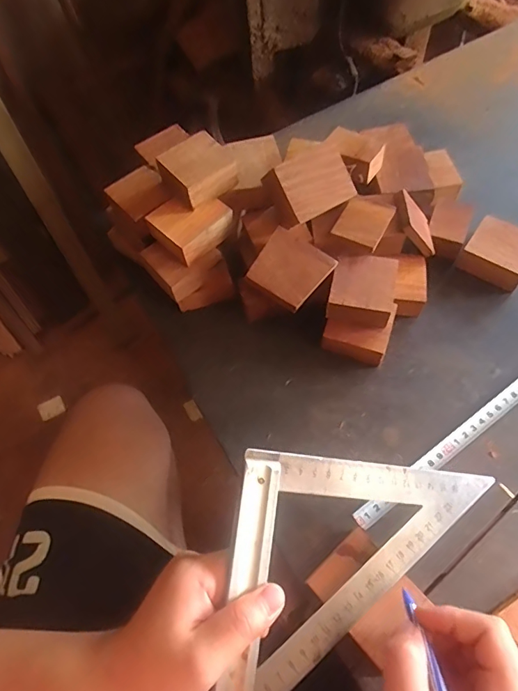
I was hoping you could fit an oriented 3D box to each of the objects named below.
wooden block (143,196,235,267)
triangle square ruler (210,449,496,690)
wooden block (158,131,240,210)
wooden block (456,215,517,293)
[{"bbox_3d":[-0.065,-0.113,0.422,0.066,0.028,0.055,-38,66,-14],"label":"wooden block"},{"bbox_3d":[0.065,0.170,0.305,0.175,0.009,0.178,11,80,-12],"label":"triangle square ruler"},{"bbox_3d":[-0.056,-0.163,0.418,0.058,0.027,0.054,-34,65,-12],"label":"wooden block"},{"bbox_3d":[0.242,-0.091,0.460,0.060,0.031,0.065,33,69,18],"label":"wooden block"}]

